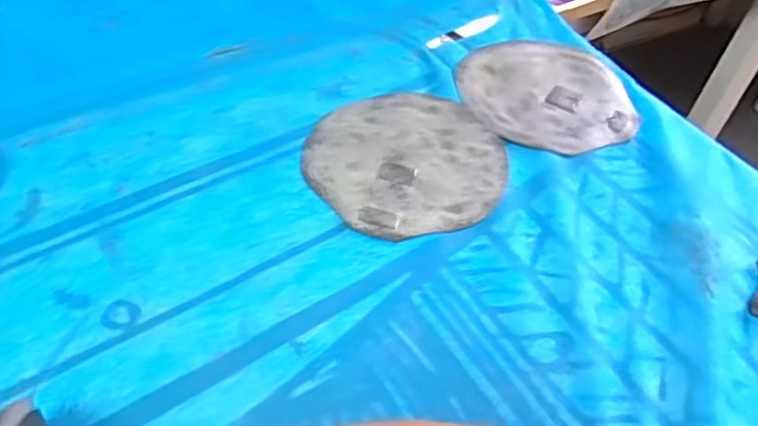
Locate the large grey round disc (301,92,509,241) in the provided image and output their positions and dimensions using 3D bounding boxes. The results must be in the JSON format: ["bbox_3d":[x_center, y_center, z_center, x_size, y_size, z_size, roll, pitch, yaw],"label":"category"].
[{"bbox_3d":[0.021,-0.041,0.478,0.146,0.004,0.145,2,47,-2],"label":"large grey round disc"}]

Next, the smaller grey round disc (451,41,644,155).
[{"bbox_3d":[0.142,-0.103,0.539,0.139,0.004,0.140,2,47,-2],"label":"smaller grey round disc"}]

